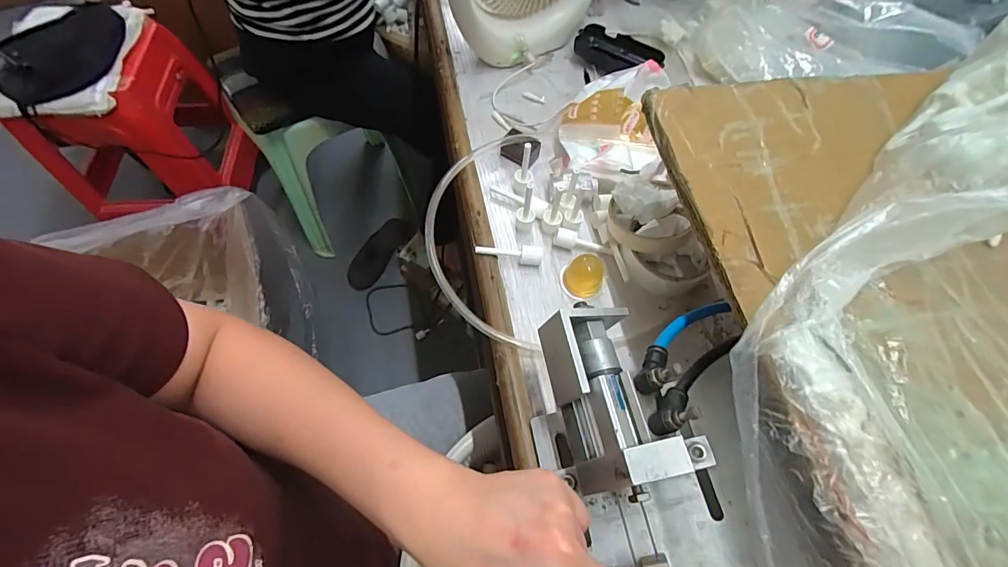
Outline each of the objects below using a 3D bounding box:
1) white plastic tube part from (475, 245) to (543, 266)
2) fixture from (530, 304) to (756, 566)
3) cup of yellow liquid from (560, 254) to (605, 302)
[{"bbox_3d":[0.005,-0.030,0.429,0.063,0.019,0.014,10,63,3],"label":"white plastic tube part"},{"bbox_3d":[0.100,0.179,0.267,0.114,0.094,0.350,-12,64,-8],"label":"fixture"},{"bbox_3d":[0.075,-0.006,0.416,0.042,0.028,0.036,20,64,8],"label":"cup of yellow liquid"}]

